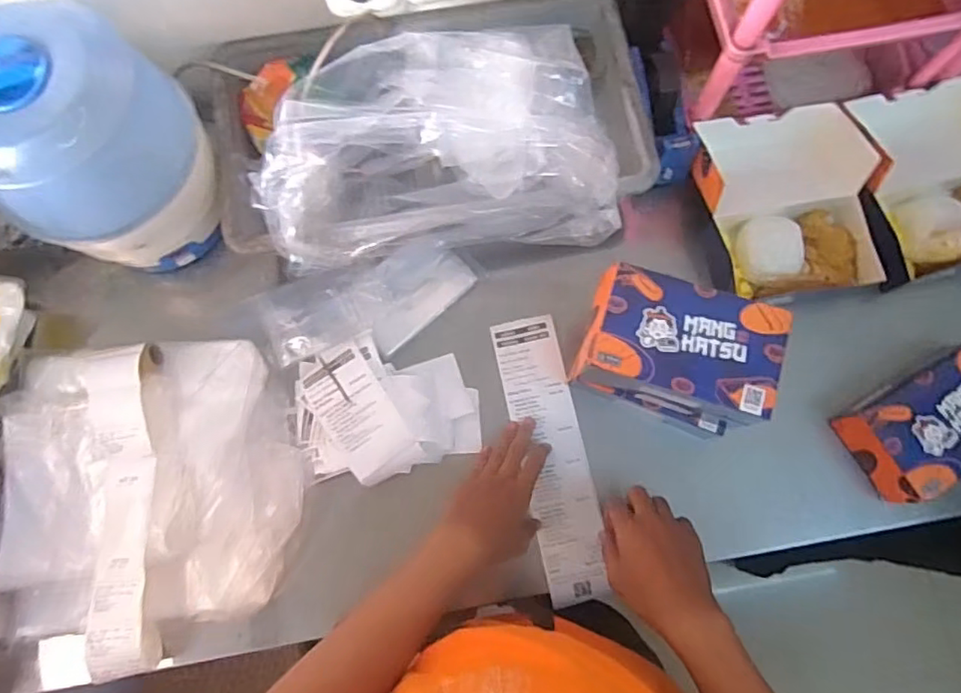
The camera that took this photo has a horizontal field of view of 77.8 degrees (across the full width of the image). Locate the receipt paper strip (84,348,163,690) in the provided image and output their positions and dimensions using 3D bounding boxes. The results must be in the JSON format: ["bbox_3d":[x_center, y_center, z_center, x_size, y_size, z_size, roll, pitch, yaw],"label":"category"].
[{"bbox_3d":[-0.396,0.176,0.659,0.072,0.037,0.353,-7,77,0],"label":"receipt paper strip"}]

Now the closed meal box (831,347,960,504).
[{"bbox_3d":[0.515,0.086,0.680,0.180,0.061,0.116,-30,78,-5],"label":"closed meal box"}]

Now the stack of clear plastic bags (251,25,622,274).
[{"bbox_3d":[-0.039,-0.232,0.658,0.380,0.132,0.249,-6,77,0],"label":"stack of clear plastic bags"}]

